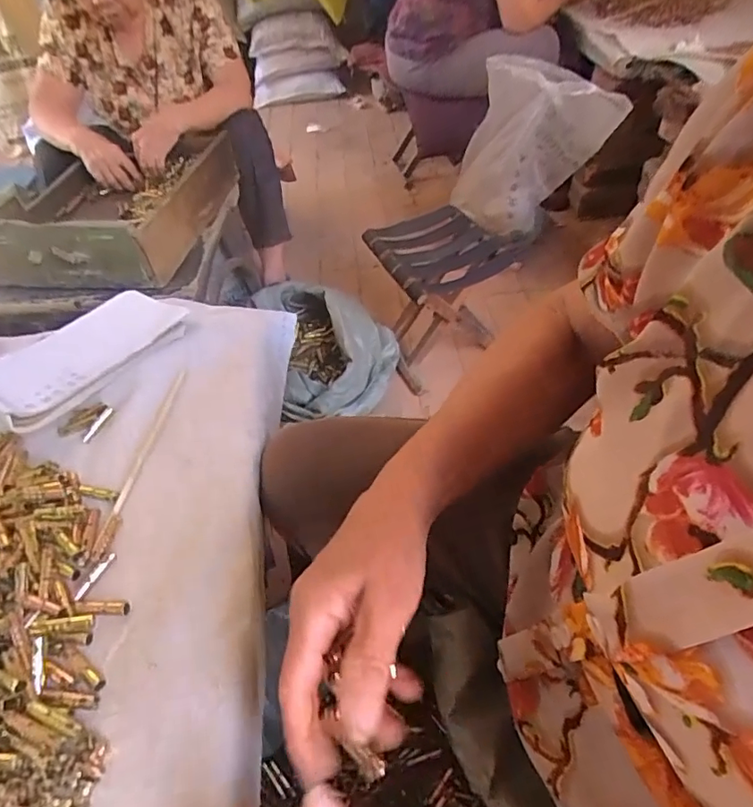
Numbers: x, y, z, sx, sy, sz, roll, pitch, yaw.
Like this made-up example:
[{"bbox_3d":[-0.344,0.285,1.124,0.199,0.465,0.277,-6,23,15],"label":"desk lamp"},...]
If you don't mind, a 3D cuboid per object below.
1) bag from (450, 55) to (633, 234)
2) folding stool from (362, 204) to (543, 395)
[{"bbox_3d":[0.398,-0.674,1.402,0.198,0.413,0.396,-36,54,-25],"label":"bag"},{"bbox_3d":[0.143,-0.259,1.288,0.265,0.280,0.279,-21,49,-14],"label":"folding stool"}]

